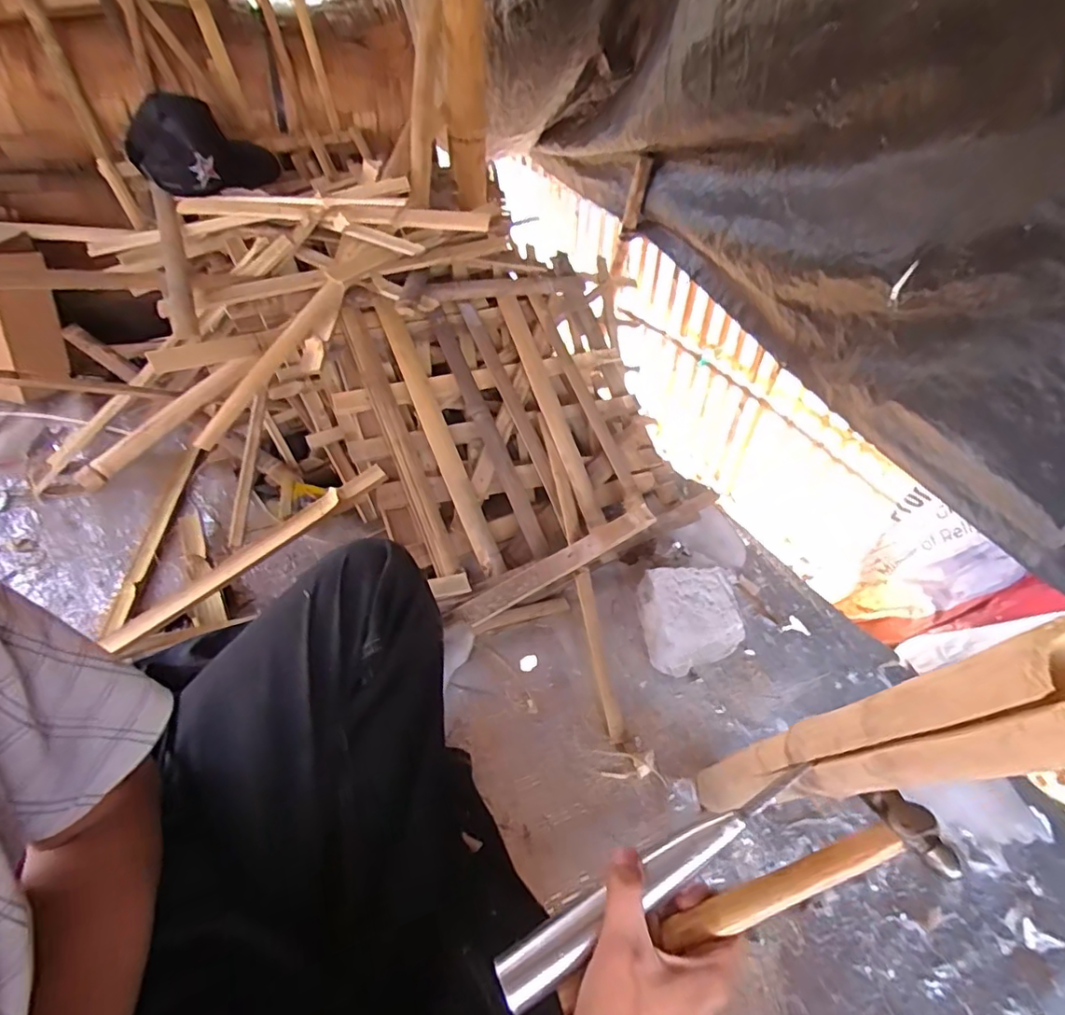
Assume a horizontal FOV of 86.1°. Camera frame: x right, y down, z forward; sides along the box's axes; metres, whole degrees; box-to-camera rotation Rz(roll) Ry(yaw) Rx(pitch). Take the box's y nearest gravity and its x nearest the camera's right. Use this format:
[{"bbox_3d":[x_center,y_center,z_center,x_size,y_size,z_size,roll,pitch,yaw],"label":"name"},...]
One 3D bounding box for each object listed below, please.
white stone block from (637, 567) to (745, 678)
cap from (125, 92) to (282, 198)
[{"bbox_3d":[0.212,0.154,0.785,0.118,0.076,0.131,1,43,-5],"label":"white stone block"},{"bbox_3d":[-0.562,-0.621,0.976,0.230,0.123,0.208,-17,48,-23],"label":"cap"}]

